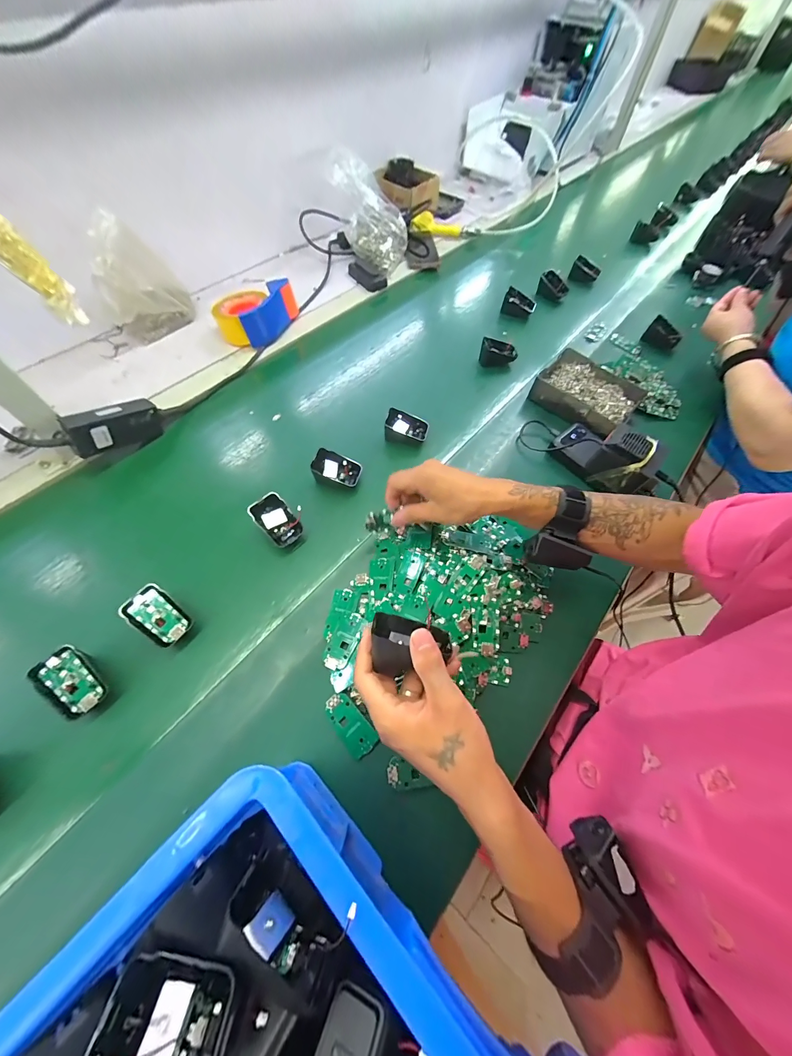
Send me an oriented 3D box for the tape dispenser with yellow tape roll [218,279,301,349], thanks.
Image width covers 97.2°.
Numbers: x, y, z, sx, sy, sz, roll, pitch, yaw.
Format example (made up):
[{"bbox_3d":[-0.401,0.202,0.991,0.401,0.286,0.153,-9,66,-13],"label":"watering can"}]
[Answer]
[{"bbox_3d":[-0.263,-0.413,0.669,0.083,0.068,0.137,28,62,12],"label":"tape dispenser with yellow tape roll"}]

